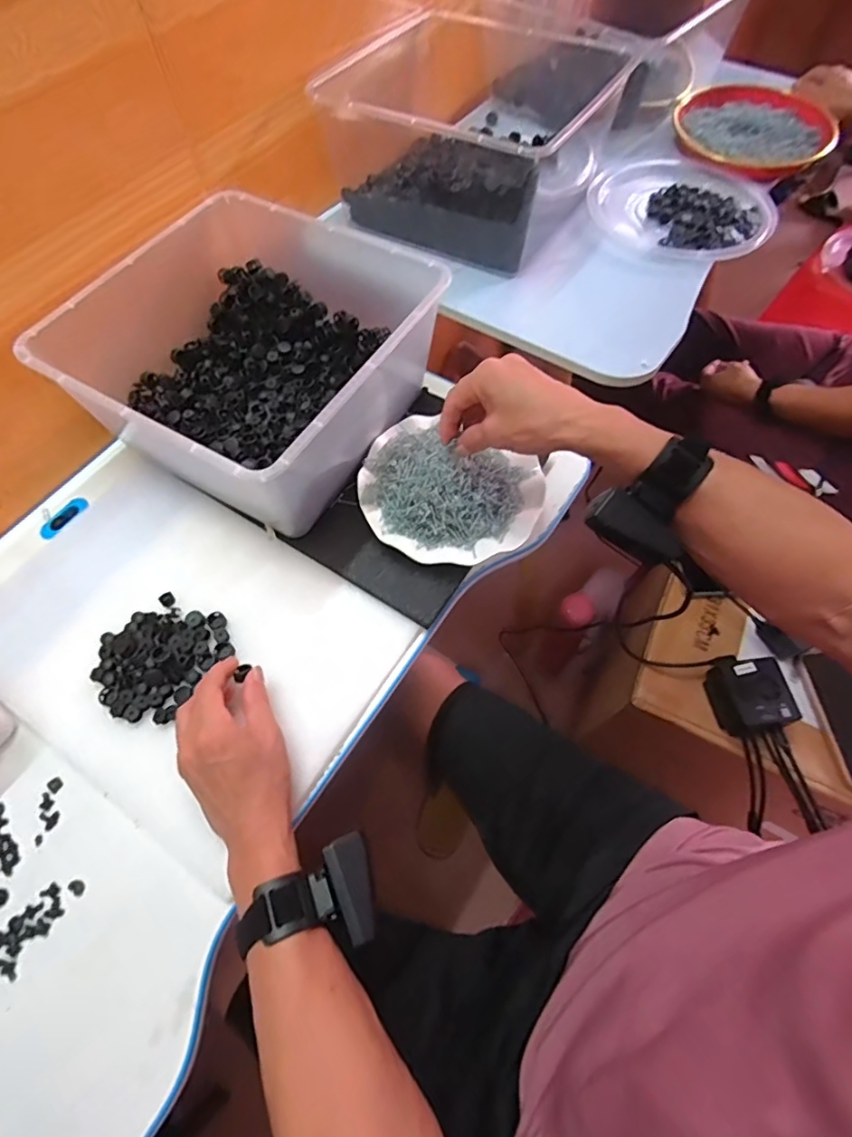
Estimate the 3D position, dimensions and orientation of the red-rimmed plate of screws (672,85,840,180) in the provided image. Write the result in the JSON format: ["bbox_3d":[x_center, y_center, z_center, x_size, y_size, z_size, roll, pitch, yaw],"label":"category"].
[{"bbox_3d":[0.492,-0.646,0.809,0.240,0.029,0.212,-31,66,-14],"label":"red-rimmed plate of screws"}]

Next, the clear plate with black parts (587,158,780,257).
[{"bbox_3d":[0.343,-0.481,0.731,0.213,0.028,0.216,0,63,1],"label":"clear plate with black parts"}]

